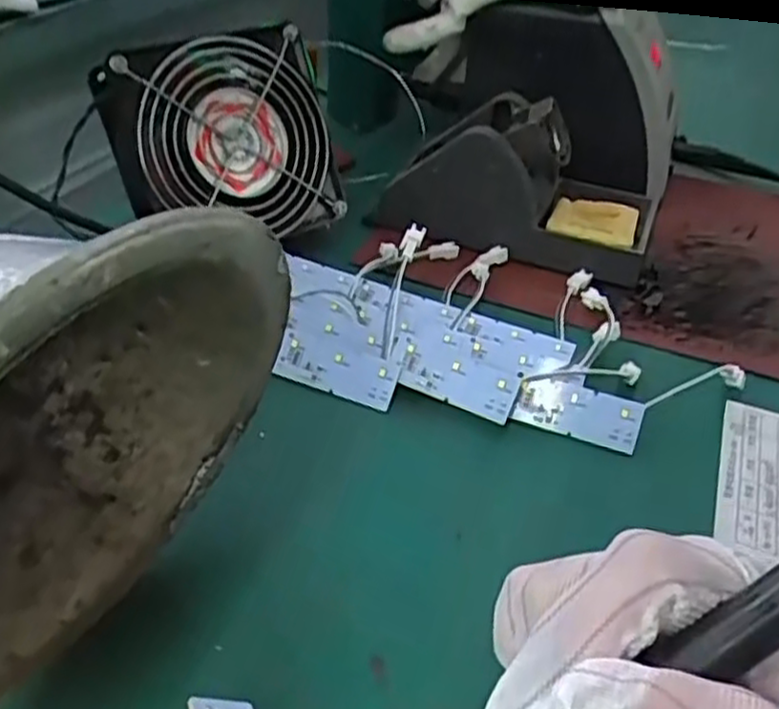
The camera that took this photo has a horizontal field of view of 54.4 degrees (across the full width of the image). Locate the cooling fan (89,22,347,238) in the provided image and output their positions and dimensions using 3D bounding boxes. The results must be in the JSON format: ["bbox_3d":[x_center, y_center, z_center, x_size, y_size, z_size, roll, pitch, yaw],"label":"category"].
[{"bbox_3d":[-0.096,-0.126,0.449,0.122,0.117,0.034,-20,14,-29],"label":"cooling fan"}]

